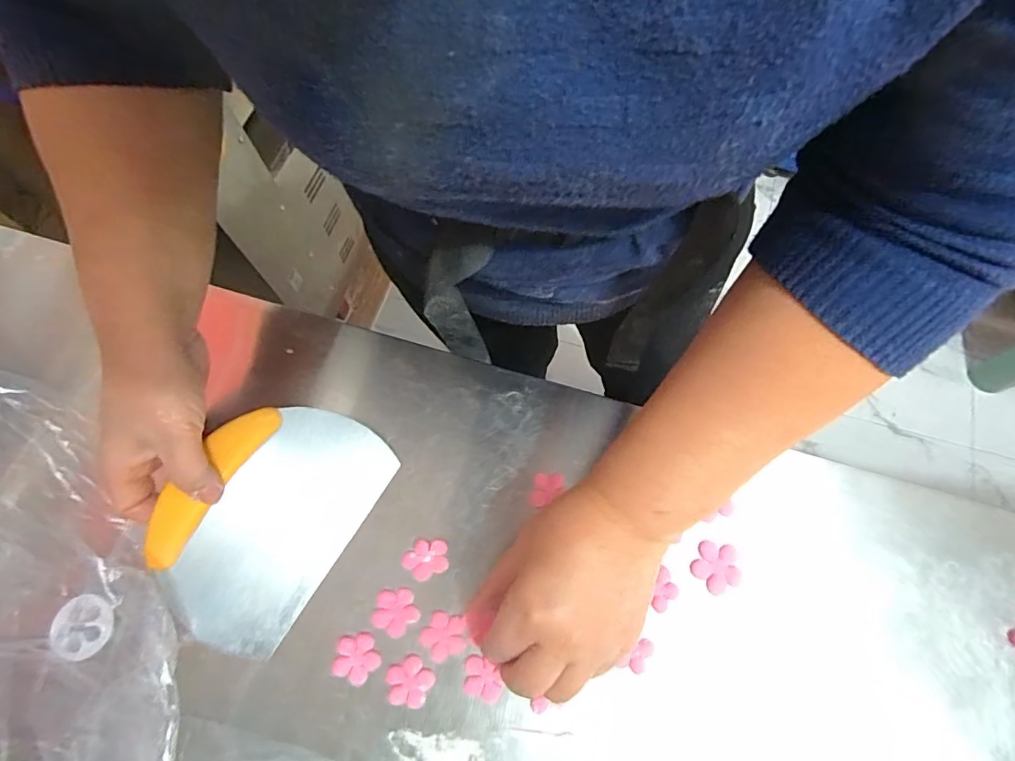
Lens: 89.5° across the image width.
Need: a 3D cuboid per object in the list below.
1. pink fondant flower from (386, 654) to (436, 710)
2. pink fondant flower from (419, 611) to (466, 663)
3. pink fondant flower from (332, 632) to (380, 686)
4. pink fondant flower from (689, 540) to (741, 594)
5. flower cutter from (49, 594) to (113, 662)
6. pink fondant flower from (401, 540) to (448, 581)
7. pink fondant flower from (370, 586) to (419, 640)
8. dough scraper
[{"bbox_3d":[-0.061,0.185,0.313,0.028,0.004,0.028,0,70,0],"label":"pink fondant flower"},{"bbox_3d":[-0.040,0.159,0.320,0.027,0.004,0.027,0,70,0],"label":"pink fondant flower"},{"bbox_3d":[-0.093,0.172,0.315,0.028,0.004,0.027,0,70,0],"label":"pink fondant flower"},{"bbox_3d":[0.136,0.122,0.336,0.029,0.004,0.031,6,69,19],"label":"pink fondant flower"},{"bbox_3d":[-0.263,0.152,0.315,0.034,0.006,0.036,0,70,0],"label":"flower cutter"},{"bbox_3d":[-0.054,0.118,0.336,0.029,0.007,0.024,-6,70,-2],"label":"pink fondant flower"},{"bbox_3d":[-0.072,0.147,0.325,0.028,0.004,0.028,0,70,0],"label":"pink fondant flower"},{"bbox_3d":[-0.159,0.088,0.341,0.106,0.018,0.152,36,70,-8],"label":"dough scraper"}]

